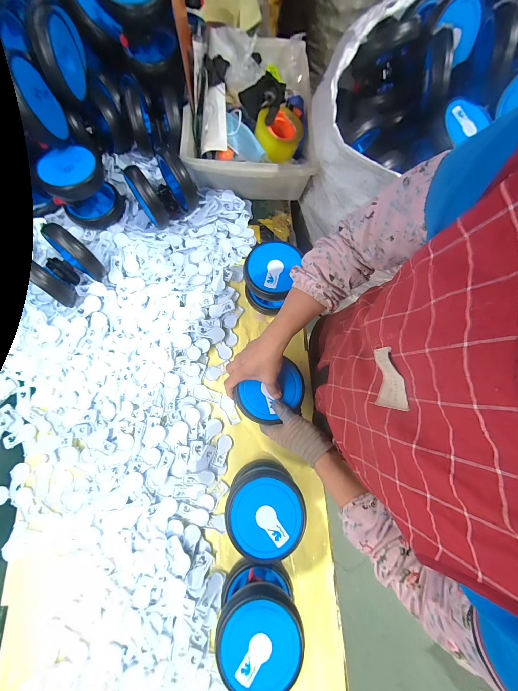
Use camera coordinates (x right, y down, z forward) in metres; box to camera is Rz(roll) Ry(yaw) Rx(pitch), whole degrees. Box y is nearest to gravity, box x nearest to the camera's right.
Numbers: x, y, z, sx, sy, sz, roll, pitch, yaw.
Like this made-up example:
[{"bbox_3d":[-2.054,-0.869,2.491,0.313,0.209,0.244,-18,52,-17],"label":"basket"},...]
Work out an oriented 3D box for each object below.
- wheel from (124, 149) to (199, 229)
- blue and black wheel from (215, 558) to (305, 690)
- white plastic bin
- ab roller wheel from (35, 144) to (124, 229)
[{"bbox_3d":[-0.230,-0.387,0.602,0.150,0.131,0.118,-40,81,-10],"label":"wheel"},{"bbox_3d":[-0.001,0.457,0.420,0.125,0.107,0.122,0,76,-2],"label":"blue and black wheel"},{"bbox_3d":[-0.023,-0.611,0.667,0.312,0.147,0.431,3,76,-1],"label":"white plastic bin"},{"bbox_3d":[-0.403,-0.360,0.580,0.114,0.122,0.104,0,76,-2],"label":"ab roller wheel"}]

